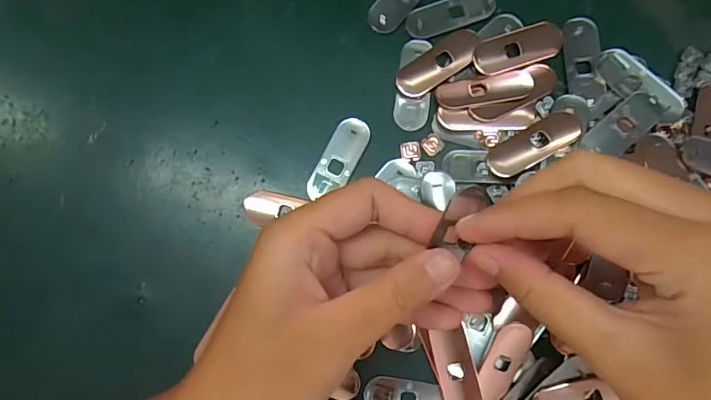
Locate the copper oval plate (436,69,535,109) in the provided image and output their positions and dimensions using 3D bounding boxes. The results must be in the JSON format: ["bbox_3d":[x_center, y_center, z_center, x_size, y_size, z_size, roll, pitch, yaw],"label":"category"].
[{"bbox_3d":[0.069,-0.059,0.257,0.050,0.006,0.018,-8,82,2],"label":"copper oval plate"}]

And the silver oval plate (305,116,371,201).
[{"bbox_3d":[-0.009,-0.022,0.260,0.018,0.005,0.047,28,85,7],"label":"silver oval plate"}]

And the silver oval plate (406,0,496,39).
[{"bbox_3d":[0.053,-0.104,0.268,0.049,0.004,0.019,-20,82,1],"label":"silver oval plate"}]

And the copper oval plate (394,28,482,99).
[{"bbox_3d":[0.045,-0.075,0.263,0.049,0.004,0.020,-33,82,-1],"label":"copper oval plate"}]

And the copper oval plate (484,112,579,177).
[{"bbox_3d":[0.093,-0.030,0.250,0.051,0.006,0.019,-31,82,-1],"label":"copper oval plate"}]

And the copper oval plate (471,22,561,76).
[{"bbox_3d":[0.088,-0.082,0.261,0.050,0.004,0.020,-20,82,1],"label":"copper oval plate"}]

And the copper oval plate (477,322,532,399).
[{"bbox_3d":[0.071,0.081,0.238,0.017,0.004,0.045,28,88,-2],"label":"copper oval plate"}]

